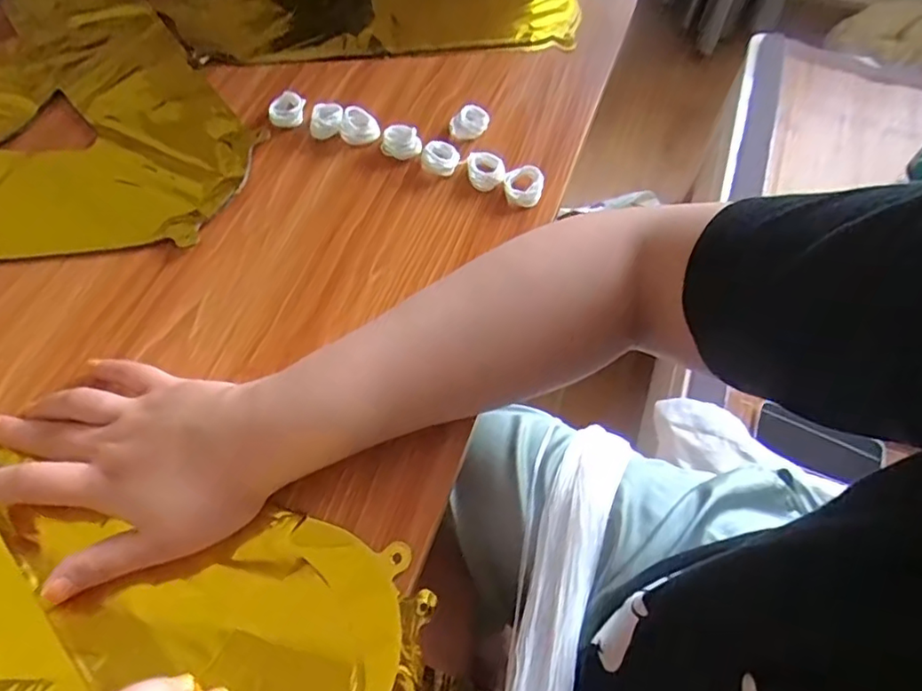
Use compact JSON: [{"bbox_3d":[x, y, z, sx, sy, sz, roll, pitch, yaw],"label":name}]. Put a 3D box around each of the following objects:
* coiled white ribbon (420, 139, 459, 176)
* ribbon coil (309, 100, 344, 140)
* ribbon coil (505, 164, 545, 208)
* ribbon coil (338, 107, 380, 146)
[{"bbox_3d":[-0.016,-0.142,0.441,0.027,0.011,0.027,14,62,6],"label":"coiled white ribbon"},{"bbox_3d":[-0.105,-0.178,0.460,0.026,0.014,0.029,-2,61,-3],"label":"ribbon coil"},{"bbox_3d":[0.046,-0.119,0.432,0.029,0.013,0.028,1,61,-2],"label":"ribbon coil"},{"bbox_3d":[-0.078,-0.170,0.456,0.028,0.015,0.022,15,62,6],"label":"ribbon coil"}]

